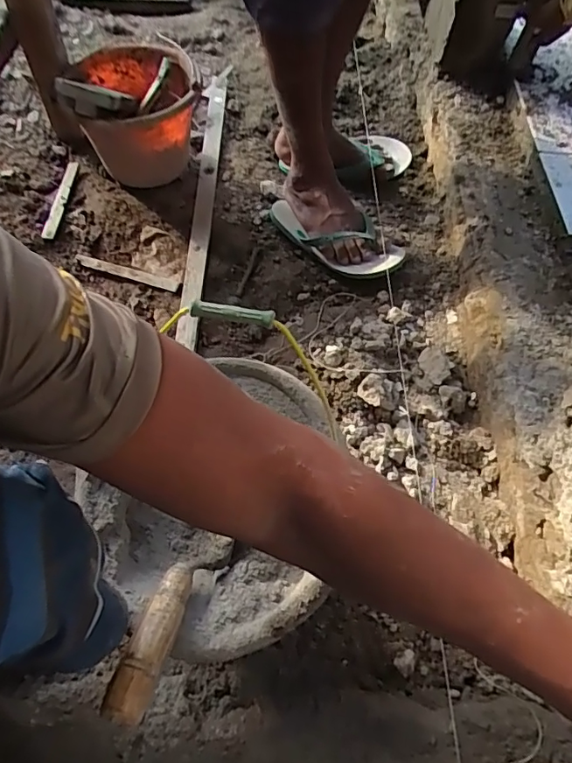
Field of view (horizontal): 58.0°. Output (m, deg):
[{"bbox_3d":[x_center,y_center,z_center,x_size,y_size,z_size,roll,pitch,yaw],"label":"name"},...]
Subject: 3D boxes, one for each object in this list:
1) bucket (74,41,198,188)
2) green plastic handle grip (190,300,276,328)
[{"bbox_3d":[-0.276,-0.491,0.964,0.215,0.194,0.234,-13,65,-12],"label":"bucket"},{"bbox_3d":[-0.047,-0.059,0.456,0.074,0.015,0.012,11,62,0],"label":"green plastic handle grip"}]

